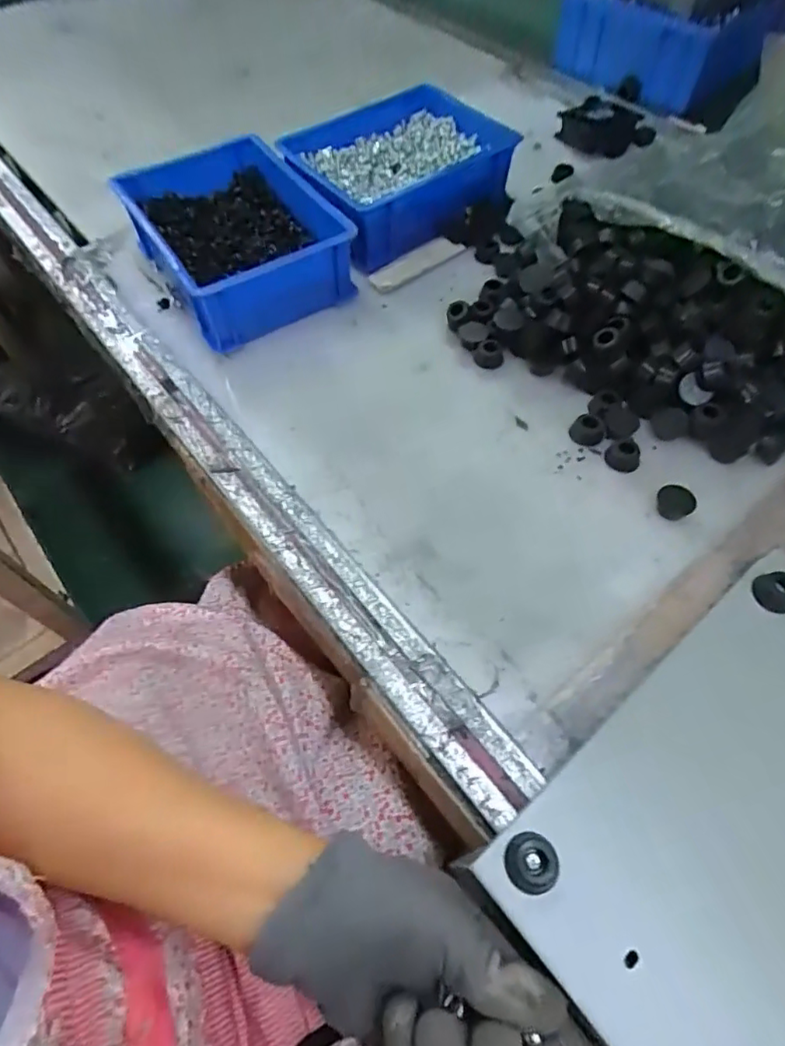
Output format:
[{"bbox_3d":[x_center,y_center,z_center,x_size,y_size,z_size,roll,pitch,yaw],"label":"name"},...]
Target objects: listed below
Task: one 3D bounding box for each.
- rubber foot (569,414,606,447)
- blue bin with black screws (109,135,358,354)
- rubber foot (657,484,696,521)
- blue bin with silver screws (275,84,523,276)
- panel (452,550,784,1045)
[{"bbox_3d":[0.148,-0.070,0.424,0.024,0.013,0.020,21,63,15],"label":"rubber foot"},{"bbox_3d":[-0.144,-0.261,0.509,0.149,0.074,0.204,-33,63,-15],"label":"blue bin with black screws"},{"bbox_3d":[0.197,-0.015,0.391,0.020,0.014,0.023,-15,60,-5],"label":"rubber foot"},{"bbox_3d":[0.008,-0.359,0.570,0.209,0.082,0.150,-35,64,-16],"label":"blue bin with silver screws"},{"bbox_3d":[0.187,0.143,0.281,0.266,0.022,0.151,-37,64,-16],"label":"panel"}]

